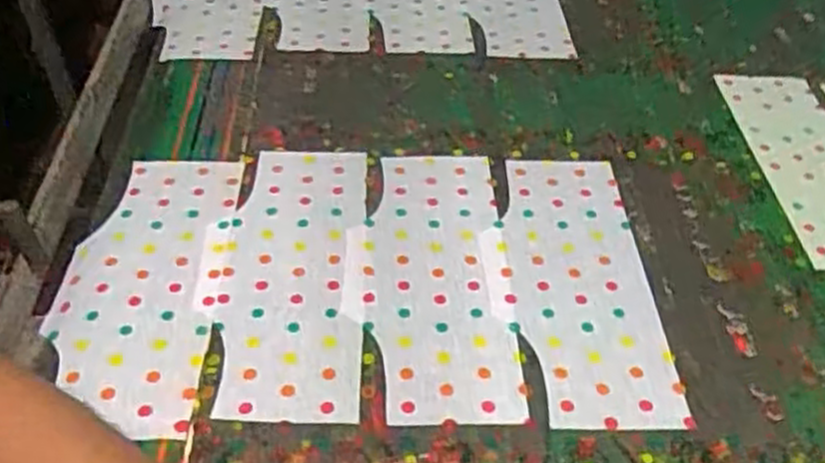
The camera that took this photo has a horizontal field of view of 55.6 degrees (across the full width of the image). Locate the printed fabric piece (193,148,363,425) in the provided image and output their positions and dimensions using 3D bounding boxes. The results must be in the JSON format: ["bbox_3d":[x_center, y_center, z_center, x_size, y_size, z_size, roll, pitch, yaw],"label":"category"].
[{"bbox_3d":[-0.104,0.027,0.639,0.126,0.005,0.288,0,43,-2],"label":"printed fabric piece"}]

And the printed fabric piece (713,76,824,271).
[{"bbox_3d":[0.397,-0.071,0.766,0.121,0.005,0.277,2,44,-3],"label":"printed fabric piece"}]

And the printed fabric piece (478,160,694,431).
[{"bbox_3d":[0.126,0.034,0.642,0.129,0.005,0.285,1,44,-3],"label":"printed fabric piece"}]

